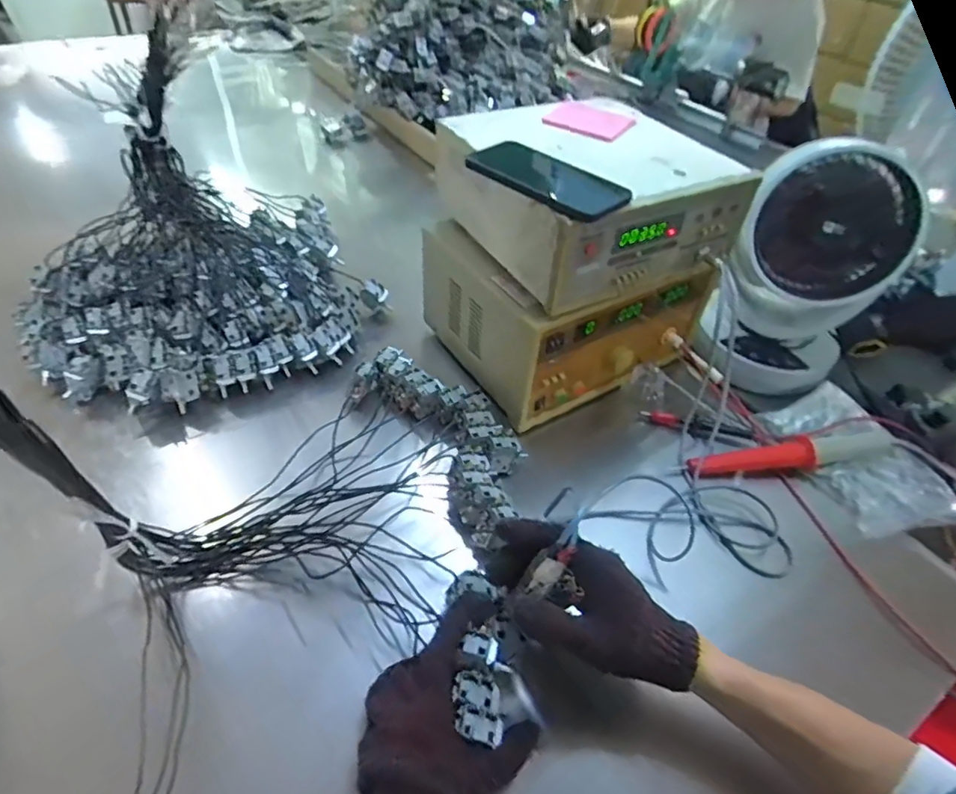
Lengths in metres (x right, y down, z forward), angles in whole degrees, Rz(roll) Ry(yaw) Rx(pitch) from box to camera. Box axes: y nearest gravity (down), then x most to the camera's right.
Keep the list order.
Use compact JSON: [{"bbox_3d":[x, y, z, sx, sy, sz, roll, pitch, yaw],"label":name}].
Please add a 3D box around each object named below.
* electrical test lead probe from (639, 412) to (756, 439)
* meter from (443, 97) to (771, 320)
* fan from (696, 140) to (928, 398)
[{"bbox_3d":[0.291,0.038,0.739,0.140,0.017,0.020,12,46,6],"label":"electrical test lead probe"},{"bbox_3d":[0.122,-0.254,0.670,0.298,0.118,0.283,-17,51,-21],"label":"meter"},{"bbox_3d":[0.447,-0.179,0.759,0.191,0.275,0.263,26,49,18],"label":"fan"}]

